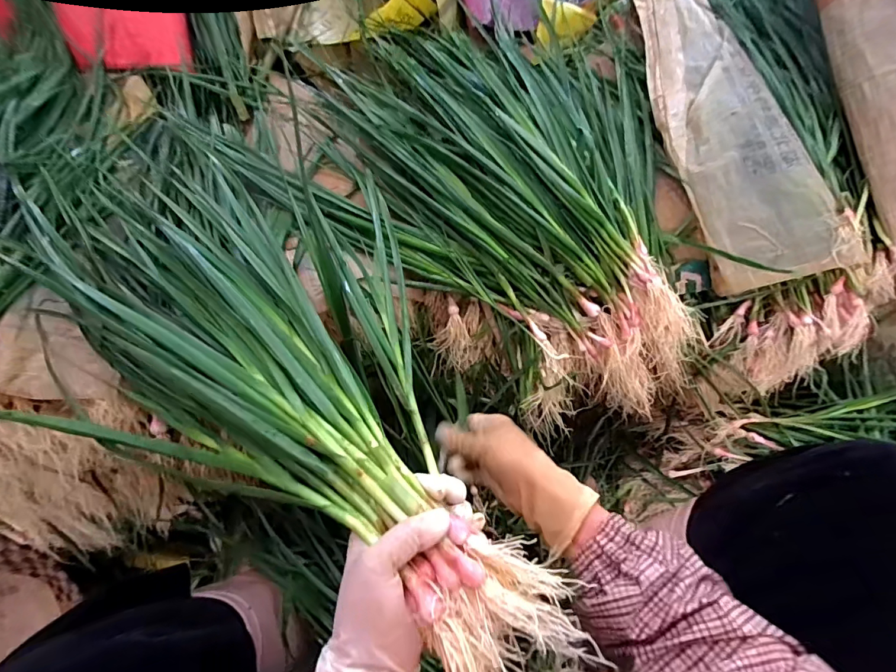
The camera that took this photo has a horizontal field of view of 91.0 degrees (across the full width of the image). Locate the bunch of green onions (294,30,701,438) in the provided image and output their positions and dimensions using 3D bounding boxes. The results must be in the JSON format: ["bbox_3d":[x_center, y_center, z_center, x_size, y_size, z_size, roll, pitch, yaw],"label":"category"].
[{"bbox_3d":[0.109,-0.193,0.626,0.486,0.145,0.626,-29,69,-17],"label":"bunch of green onions"}]

